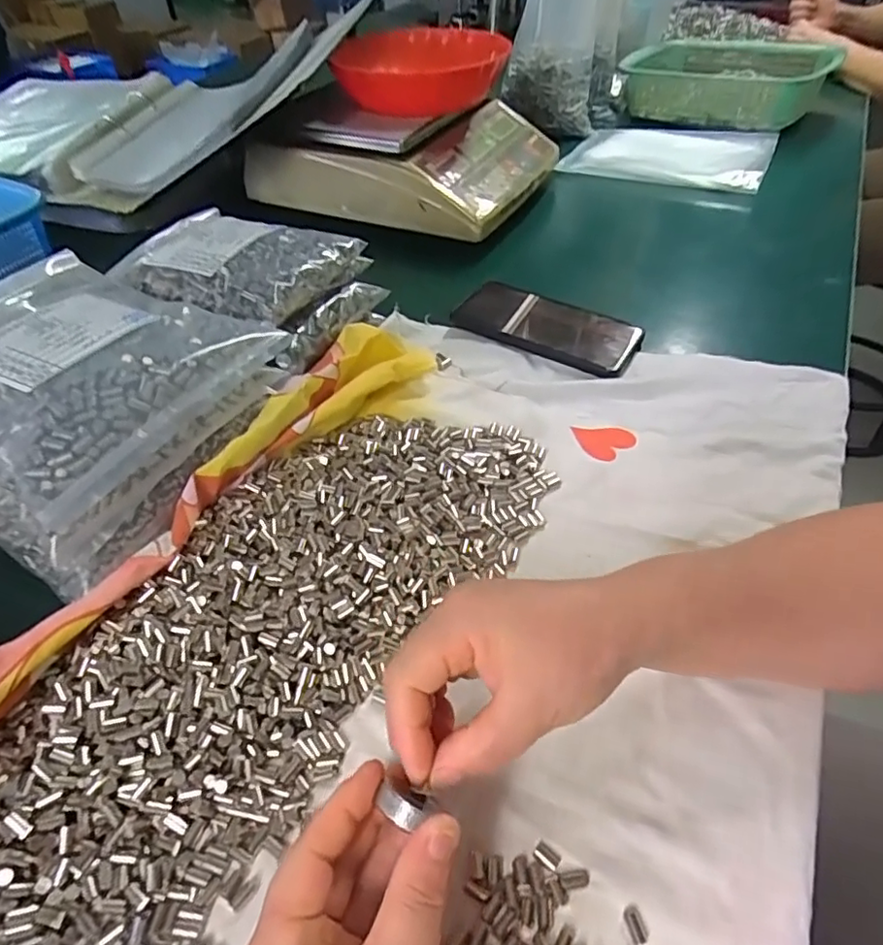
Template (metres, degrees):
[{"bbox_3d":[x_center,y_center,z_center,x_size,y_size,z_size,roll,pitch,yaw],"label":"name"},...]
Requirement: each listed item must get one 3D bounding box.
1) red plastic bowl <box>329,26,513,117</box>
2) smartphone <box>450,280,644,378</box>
[{"bbox_3d":[-0.034,-0.486,0.722,0.207,0.058,0.207,-1,46,1],"label":"red plastic bowl"},{"bbox_3d":[0.094,-0.134,0.536,0.162,0.013,0.077,23,51,22],"label":"smartphone"}]

